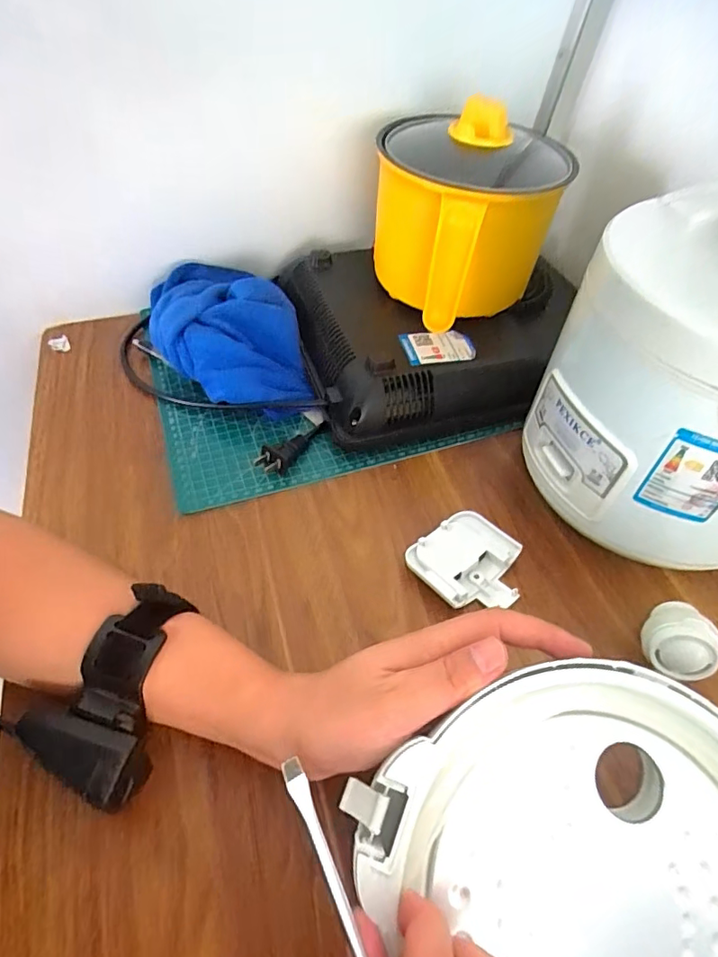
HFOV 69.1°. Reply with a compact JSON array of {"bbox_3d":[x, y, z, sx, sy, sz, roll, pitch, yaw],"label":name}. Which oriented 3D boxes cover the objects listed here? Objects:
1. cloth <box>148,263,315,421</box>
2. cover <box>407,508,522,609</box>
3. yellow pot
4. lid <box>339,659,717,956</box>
[{"bbox_3d":[-0.130,-0.137,0.504,0.131,0.070,0.199,-13,53,-13],"label":"cloth"},{"bbox_3d":[0.083,0.062,0.389,0.071,0.011,0.075,-35,60,-27],"label":"cover"},{"bbox_3d":[0.098,-0.243,0.485,0.159,0.148,0.220,8,51,4],"label":"yellow pot"},{"bbox_3d":[0.116,0.190,0.245,0.194,0.048,0.194,-32,76,-17],"label":"lid"}]

